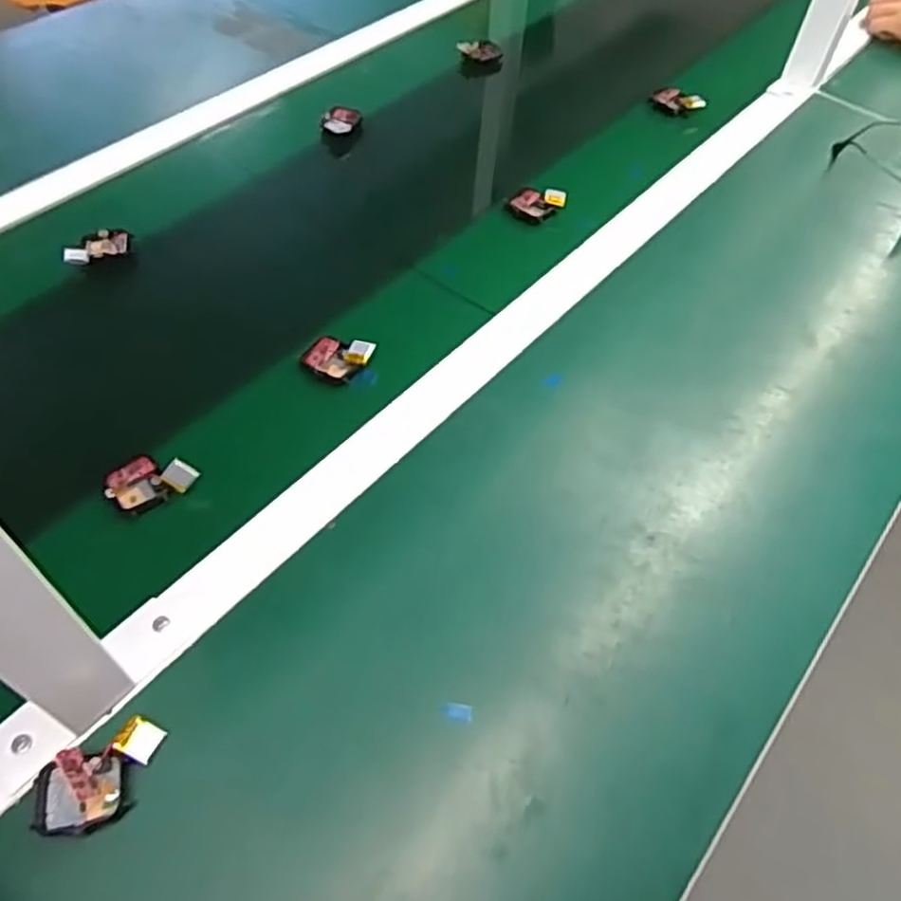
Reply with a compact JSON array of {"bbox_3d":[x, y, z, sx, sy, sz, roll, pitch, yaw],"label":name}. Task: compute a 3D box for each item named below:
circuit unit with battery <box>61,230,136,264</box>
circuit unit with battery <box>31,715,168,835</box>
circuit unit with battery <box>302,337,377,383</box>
[{"bbox_3d":[-0.322,-0.185,0.670,0.018,0.017,0.065,35,47,20],"label":"circuit unit with battery"},{"bbox_3d":[-0.190,0.177,0.398,0.069,0.019,0.042,-26,60,-20],"label":"circuit unit with battery"},{"bbox_3d":[-0.092,-0.076,0.595,0.050,0.012,0.041,21,56,11],"label":"circuit unit with battery"}]

